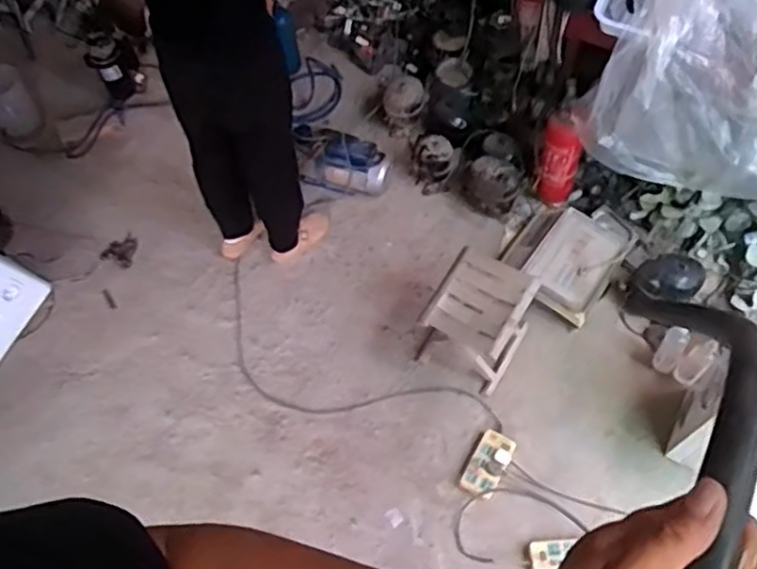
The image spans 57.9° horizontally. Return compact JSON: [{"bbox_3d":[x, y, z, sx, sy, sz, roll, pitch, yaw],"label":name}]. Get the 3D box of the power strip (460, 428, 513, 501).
[{"bbox_3d":[0.305,0.497,1.910,0.101,0.041,0.176,24,63,18],"label":"power strip"}]

